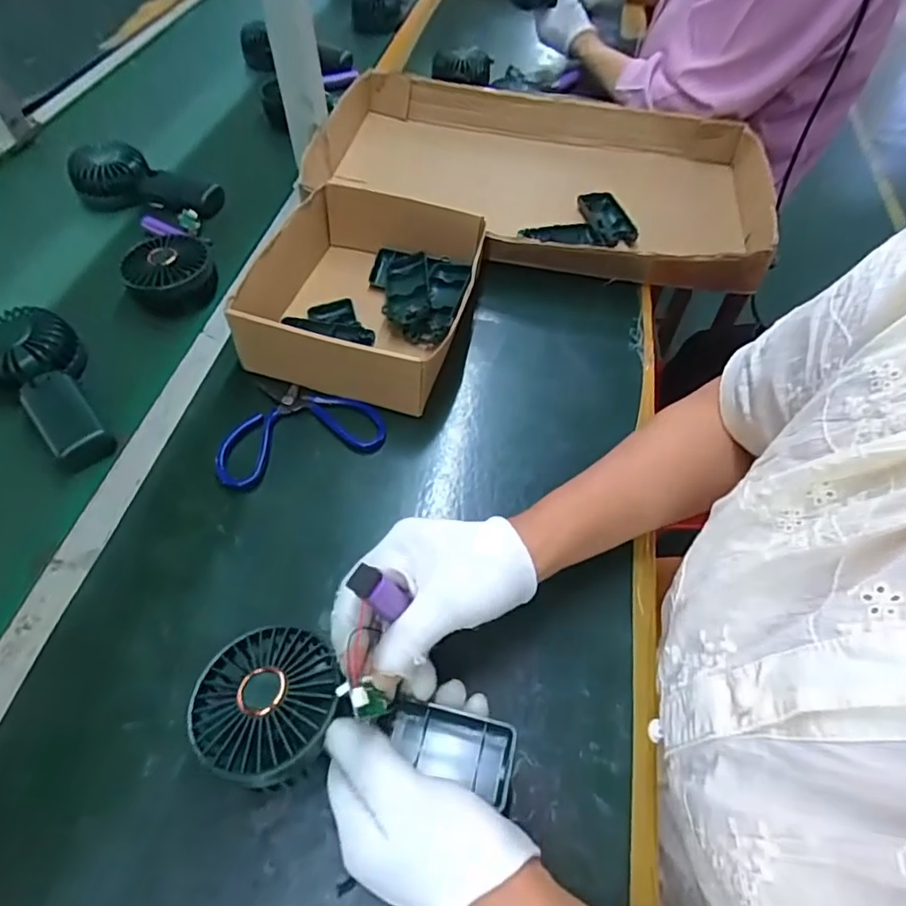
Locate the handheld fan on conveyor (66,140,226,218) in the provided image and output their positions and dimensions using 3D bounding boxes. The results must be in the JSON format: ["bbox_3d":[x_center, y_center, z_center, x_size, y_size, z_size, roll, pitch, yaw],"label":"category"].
[{"bbox_3d":[-0.355,-0.318,0.680,0.175,0.071,0.066,12,55,6],"label":"handheld fan on conveyor"}]

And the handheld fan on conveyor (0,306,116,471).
[{"bbox_3d":[-0.350,-0.062,0.493,0.174,0.052,0.082,38,62,22],"label":"handheld fan on conveyor"}]

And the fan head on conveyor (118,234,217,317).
[{"bbox_3d":[-0.286,-0.179,0.573,0.083,0.046,0.067,-26,60,-19],"label":"fan head on conveyor"}]

